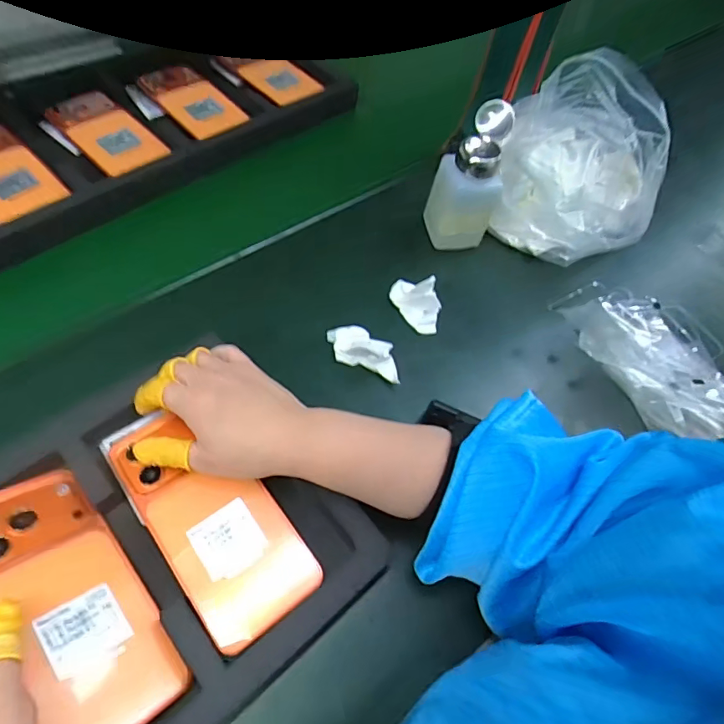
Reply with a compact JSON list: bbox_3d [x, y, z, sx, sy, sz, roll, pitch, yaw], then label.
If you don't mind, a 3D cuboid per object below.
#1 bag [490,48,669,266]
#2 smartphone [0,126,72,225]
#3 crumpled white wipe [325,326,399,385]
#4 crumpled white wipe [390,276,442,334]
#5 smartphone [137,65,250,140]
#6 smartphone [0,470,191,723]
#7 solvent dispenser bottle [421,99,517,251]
[{"bbox_3d":[0.207,-0.189,0.472,0.141,0.150,0.107,21,59,10],"label":"bag"},{"bbox_3d":[-0.366,-0.193,0.499,0.074,0.011,0.146,-38,67,-24],"label":"smartphone"},{"bbox_3d":[0.001,-0.012,0.419,0.033,0.033,0.074,-37,67,-23],"label":"crumpled white wipe"},{"bbox_3d":[0.051,-0.059,0.456,0.030,0.036,0.059,-26,63,-18],"label":"crumpled white wipe"},{"bbox_3d":[-0.205,-0.319,0.594,0.072,0.006,0.166,-34,65,-22],"label":"smartphone"},{"bbox_3d":[-0.170,0.137,0.286,0.161,0.009,0.072,47,39,19],"label":"smartphone"},{"bbox_3d":[0.101,-0.174,0.477,0.065,0.127,0.064,13,58,4],"label":"solvent dispenser bottle"}]

